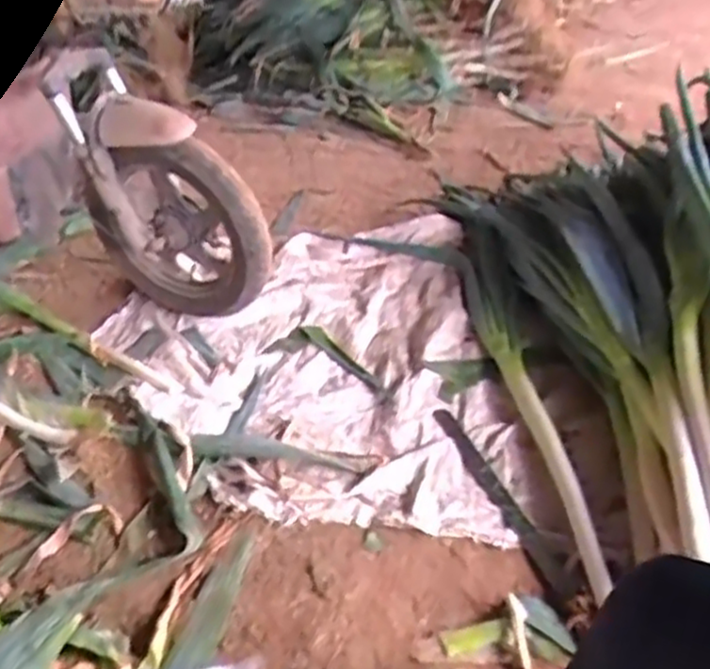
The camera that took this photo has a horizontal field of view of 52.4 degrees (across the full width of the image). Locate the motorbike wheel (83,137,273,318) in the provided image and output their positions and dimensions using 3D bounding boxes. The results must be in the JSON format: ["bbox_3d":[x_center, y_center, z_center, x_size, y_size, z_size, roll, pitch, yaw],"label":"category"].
[{"bbox_3d":[-0.311,-0.177,1.259,0.338,0.323,0.077,9,40,18],"label":"motorbike wheel"}]

